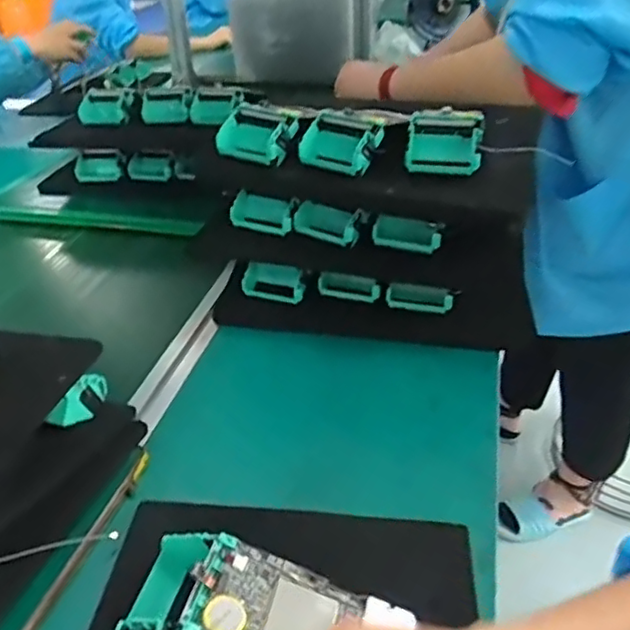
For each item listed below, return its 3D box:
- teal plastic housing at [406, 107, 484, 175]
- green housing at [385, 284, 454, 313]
[{"bbox_3d":[0.128,-0.169,0.624,0.072,0.033,0.061,8,79,19],"label":"teal plastic housing"},{"bbox_3d":[0.113,-0.019,0.684,0.070,0.026,0.016,7,34,14],"label":"green housing"}]

